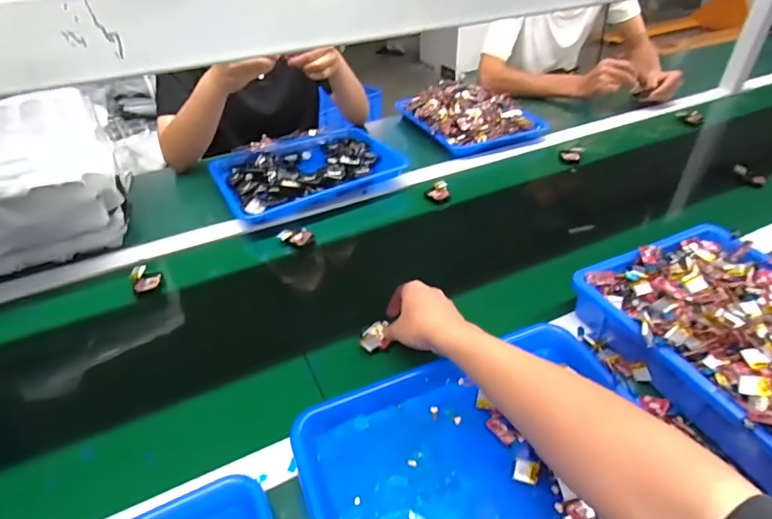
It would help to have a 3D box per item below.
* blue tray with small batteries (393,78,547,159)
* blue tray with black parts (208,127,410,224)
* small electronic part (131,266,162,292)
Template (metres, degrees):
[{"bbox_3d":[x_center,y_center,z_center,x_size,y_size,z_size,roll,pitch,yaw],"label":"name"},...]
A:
[{"bbox_3d":[0.193,-0.344,1.039,0.245,0.058,0.284,-14,42,-15],"label":"blue tray with small batteries"},{"bbox_3d":[-0.153,-0.176,0.872,0.327,0.059,0.241,-21,45,-22],"label":"blue tray with black parts"},{"bbox_3d":[-0.356,0.025,0.663,0.038,0.022,0.041,-26,47,-26],"label":"small electronic part"}]

